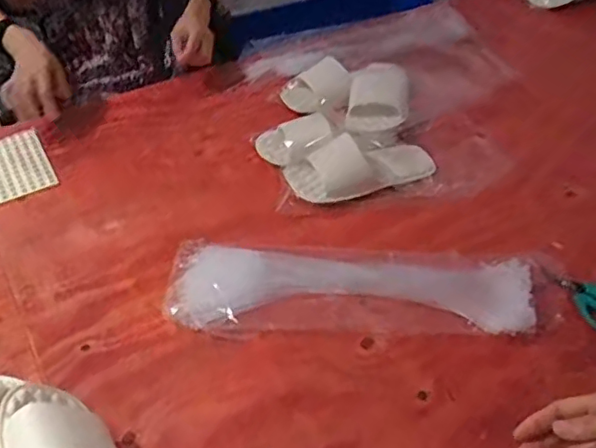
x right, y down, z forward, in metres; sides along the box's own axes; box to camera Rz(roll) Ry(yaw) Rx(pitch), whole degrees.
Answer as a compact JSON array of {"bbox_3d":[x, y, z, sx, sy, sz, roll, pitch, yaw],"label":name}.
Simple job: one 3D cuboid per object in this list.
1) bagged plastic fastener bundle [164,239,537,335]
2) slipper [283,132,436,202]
[{"bbox_3d":[0.059,0.077,0.730,0.434,0.028,0.137,3,42,4],"label":"bagged plastic fastener bundle"},{"bbox_3d":[0.103,-0.085,0.901,0.237,0.076,0.089,-10,43,-9],"label":"slipper"}]

